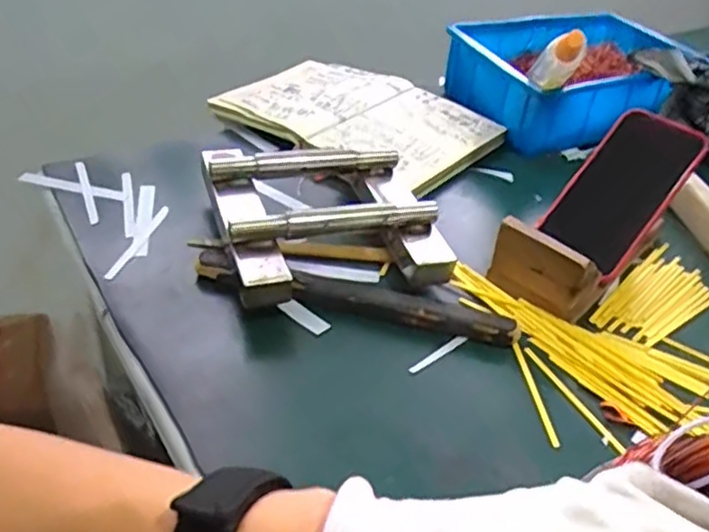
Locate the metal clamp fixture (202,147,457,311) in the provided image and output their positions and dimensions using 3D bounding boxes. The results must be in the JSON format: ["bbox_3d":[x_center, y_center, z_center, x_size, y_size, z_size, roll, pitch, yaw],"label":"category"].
[{"bbox_3d":[-0.022,-0.044,0.608,0.188,0.059,0.176,-7,40,-17],"label":"metal clamp fixture"}]

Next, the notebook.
[{"bbox_3d":[0.005,-0.179,0.821,0.299,0.027,0.215,25,43,23],"label":"notebook"}]

